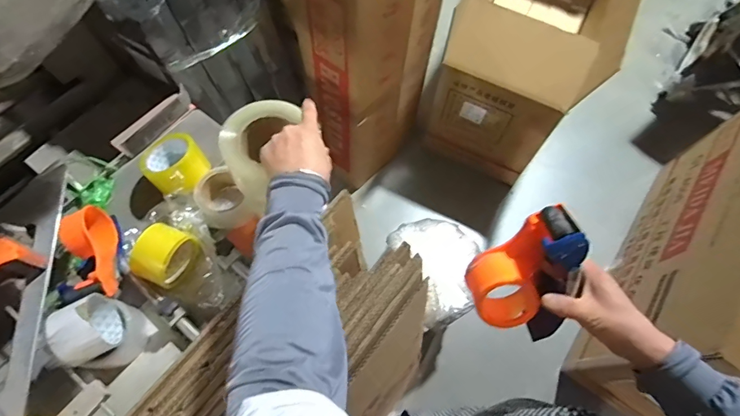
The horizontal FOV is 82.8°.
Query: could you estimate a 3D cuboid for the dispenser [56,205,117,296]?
[{"bbox_3d":[-0.435,0.067,0.648,0.059,0.067,0.149,-16,68,-9],"label":"dispenser"}]

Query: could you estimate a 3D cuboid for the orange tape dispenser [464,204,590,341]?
[{"bbox_3d":[0.193,0.086,0.477,0.112,0.156,0.084,41,37,-13],"label":"orange tape dispenser"}]

